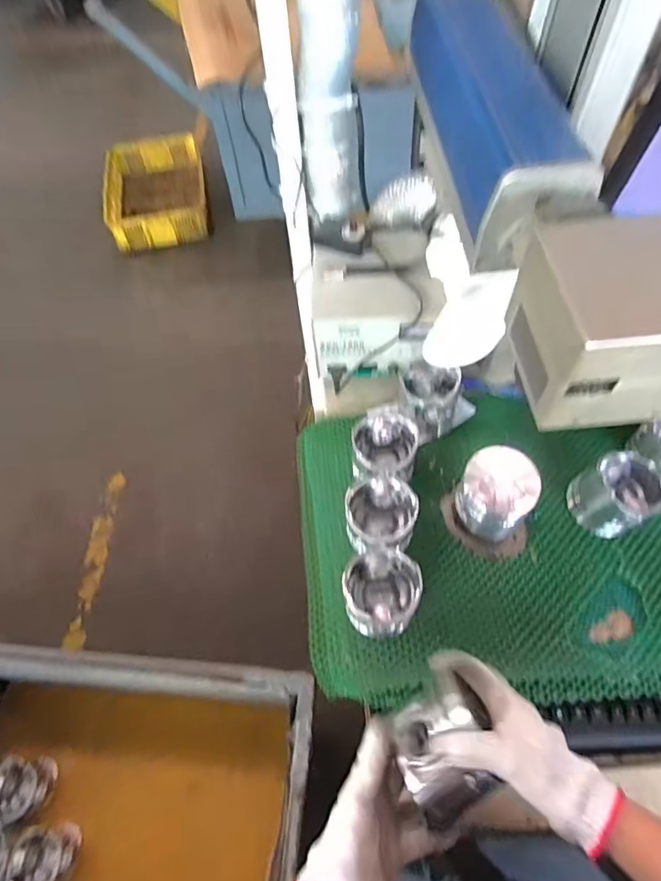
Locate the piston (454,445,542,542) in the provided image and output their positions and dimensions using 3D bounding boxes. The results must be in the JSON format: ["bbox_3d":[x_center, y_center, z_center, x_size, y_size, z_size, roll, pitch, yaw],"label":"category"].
[{"bbox_3d":[0.212,0.073,0.627,0.087,0.121,0.080,-1,59,2],"label":"piston"}]

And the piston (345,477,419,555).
[{"bbox_3d":[0.066,0.104,0.640,0.090,0.070,0.090,-16,60,-7],"label":"piston"}]

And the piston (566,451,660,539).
[{"bbox_3d":[0.384,0.069,0.647,0.094,0.075,0.089,-1,59,2],"label":"piston"}]

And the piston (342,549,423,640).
[{"bbox_3d":[0.061,0.190,0.598,0.086,0.099,0.084,-1,59,2],"label":"piston"}]

